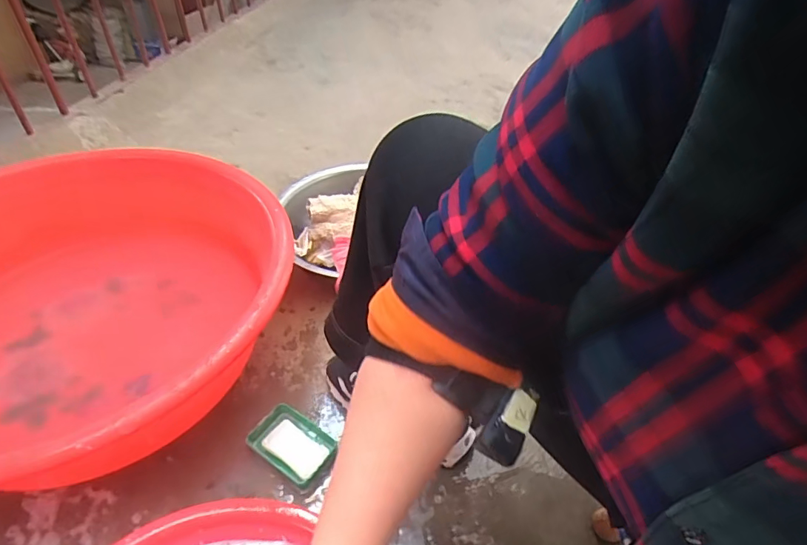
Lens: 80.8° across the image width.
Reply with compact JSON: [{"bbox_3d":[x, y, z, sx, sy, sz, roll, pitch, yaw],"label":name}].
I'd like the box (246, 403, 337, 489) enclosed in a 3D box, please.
[{"bbox_3d":[-0.155,0.246,0.681,0.123,0.026,0.078,28,51,23],"label":"box"}]

